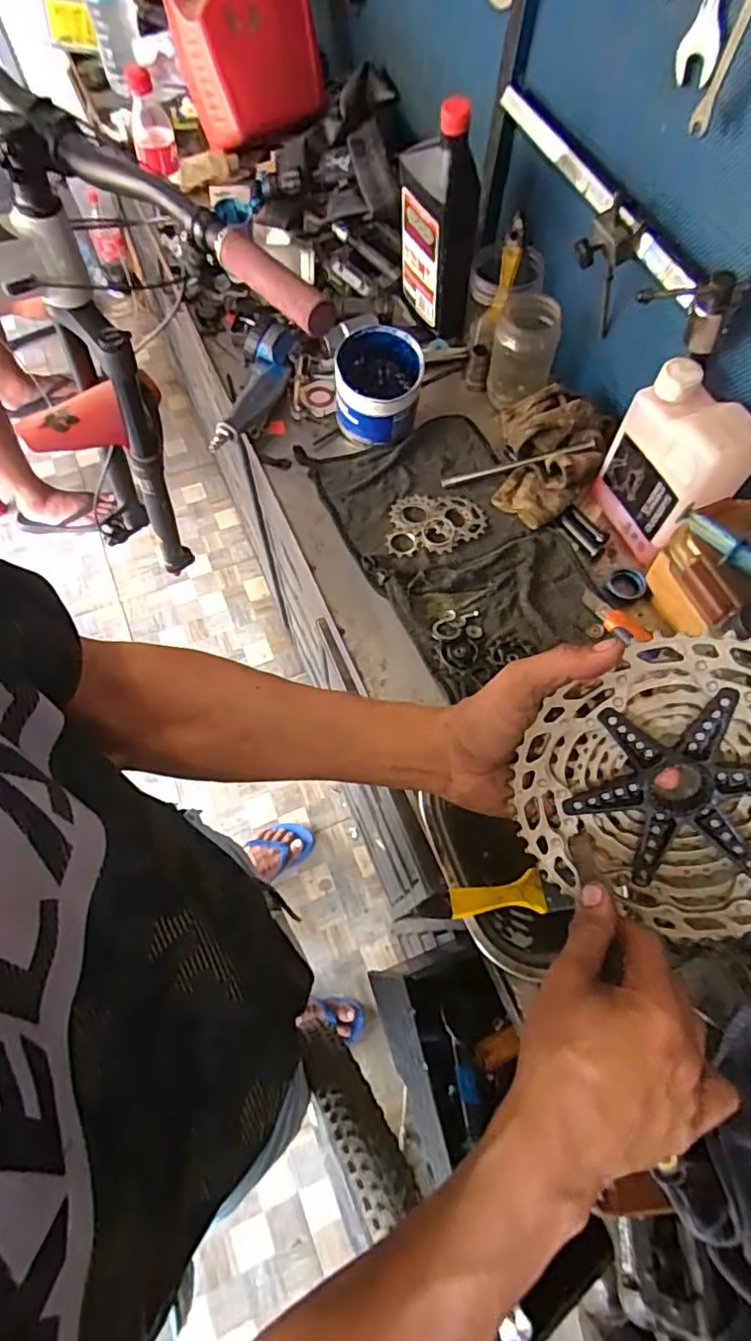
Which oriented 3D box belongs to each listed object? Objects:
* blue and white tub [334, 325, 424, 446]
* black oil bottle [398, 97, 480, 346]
[{"bbox_3d":[0.004,-0.332,0.713,0.098,0.099,0.094,1,66,-1],"label":"blue and white tub"},{"bbox_3d":[0.078,-0.532,0.720,0.049,0.244,0.126,-26,69,-12],"label":"black oil bottle"}]

